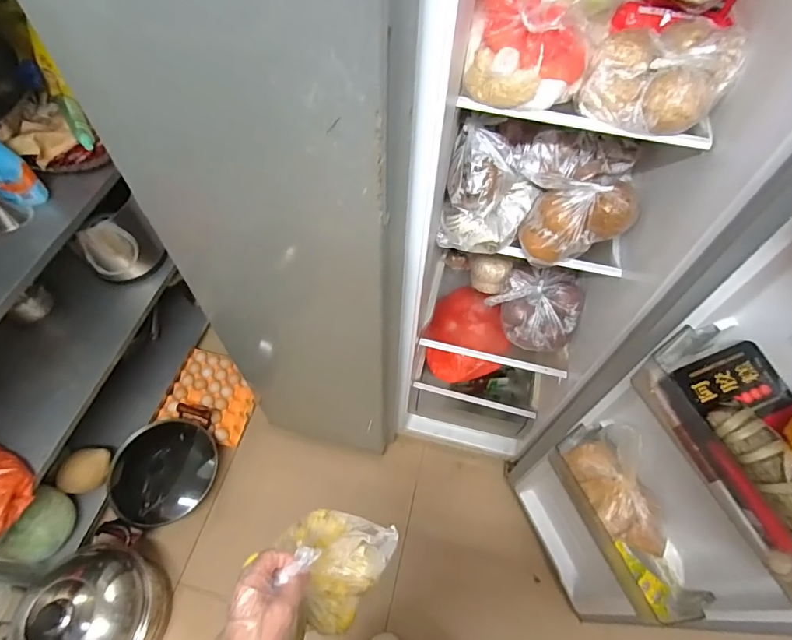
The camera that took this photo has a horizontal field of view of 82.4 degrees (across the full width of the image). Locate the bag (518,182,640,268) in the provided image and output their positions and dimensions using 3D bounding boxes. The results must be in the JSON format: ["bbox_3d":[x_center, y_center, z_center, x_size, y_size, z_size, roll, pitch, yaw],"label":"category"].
[{"bbox_3d":[0.332,-0.169,0.821,0.192,0.152,0.091,9,58,4],"label":"bag"}]

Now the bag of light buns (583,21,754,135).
[{"bbox_3d":[0.344,-0.321,0.591,0.167,0.084,0.134,24,60,13],"label":"bag of light buns"}]

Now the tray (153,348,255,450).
[{"bbox_3d":[-0.649,0.267,1.602,0.307,0.054,0.285,15,58,8],"label":"tray"}]

